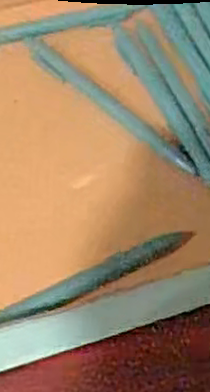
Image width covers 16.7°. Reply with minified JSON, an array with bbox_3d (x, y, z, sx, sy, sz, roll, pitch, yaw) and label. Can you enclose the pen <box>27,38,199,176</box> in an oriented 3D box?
[{"bbox_3d":[-0.001,-0.055,0.427,0.013,0.006,0.144,-36,63,-21],"label":"pen"}]

